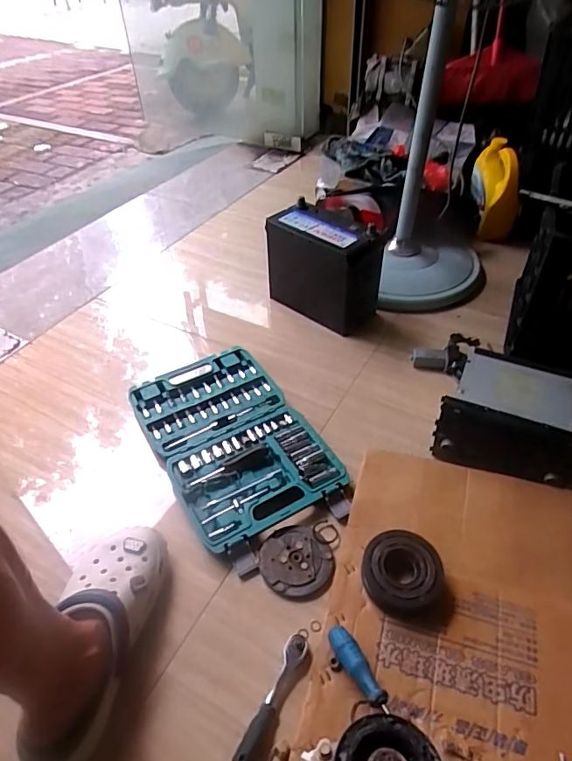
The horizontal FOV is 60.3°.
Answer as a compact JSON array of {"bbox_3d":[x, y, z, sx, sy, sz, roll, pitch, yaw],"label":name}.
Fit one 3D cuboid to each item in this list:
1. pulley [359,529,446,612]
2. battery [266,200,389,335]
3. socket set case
[{"bbox_3d":[0.153,0.252,0.648,0.099,0.040,0.094,-1,44,1],"label":"pulley"},{"bbox_3d":[0.085,-0.236,1.056,0.123,0.211,0.234,-35,53,-29],"label":"battery"},{"bbox_3d":[-0.088,0.102,0.834,0.242,0.034,0.401,-24,48,-21],"label":"socket set case"}]

